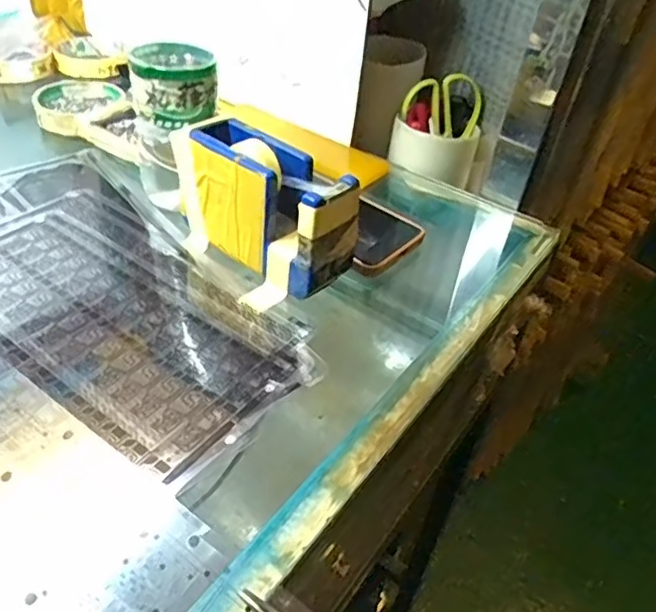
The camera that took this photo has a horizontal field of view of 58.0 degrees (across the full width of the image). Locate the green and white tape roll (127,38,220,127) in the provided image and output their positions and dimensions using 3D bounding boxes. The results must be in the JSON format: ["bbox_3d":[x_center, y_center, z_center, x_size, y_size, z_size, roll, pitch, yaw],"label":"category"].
[{"bbox_3d":[-0.111,-0.164,0.432,0.059,0.038,0.069,-1,40,-9],"label":"green and white tape roll"}]

